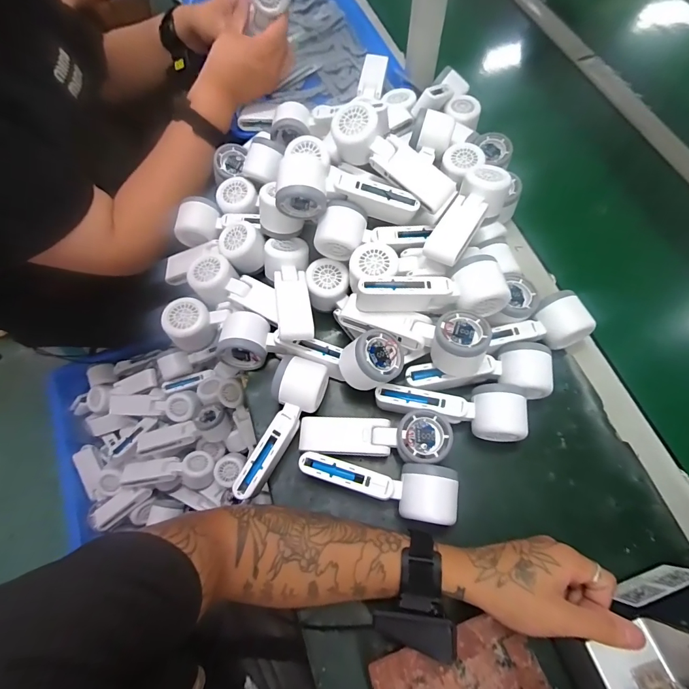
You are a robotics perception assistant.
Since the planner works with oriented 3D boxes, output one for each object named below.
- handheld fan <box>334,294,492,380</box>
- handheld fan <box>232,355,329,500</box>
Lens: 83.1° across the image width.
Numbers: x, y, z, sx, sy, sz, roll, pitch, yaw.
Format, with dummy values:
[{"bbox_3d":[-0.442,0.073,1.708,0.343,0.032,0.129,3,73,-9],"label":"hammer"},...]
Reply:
[{"bbox_3d":[0.078,-0.013,0.443,0.168,0.057,0.056,13,66,7],"label":"handheld fan"},{"bbox_3d":[-0.068,0.095,0.437,0.055,0.046,0.158,17,66,4],"label":"handheld fan"}]

